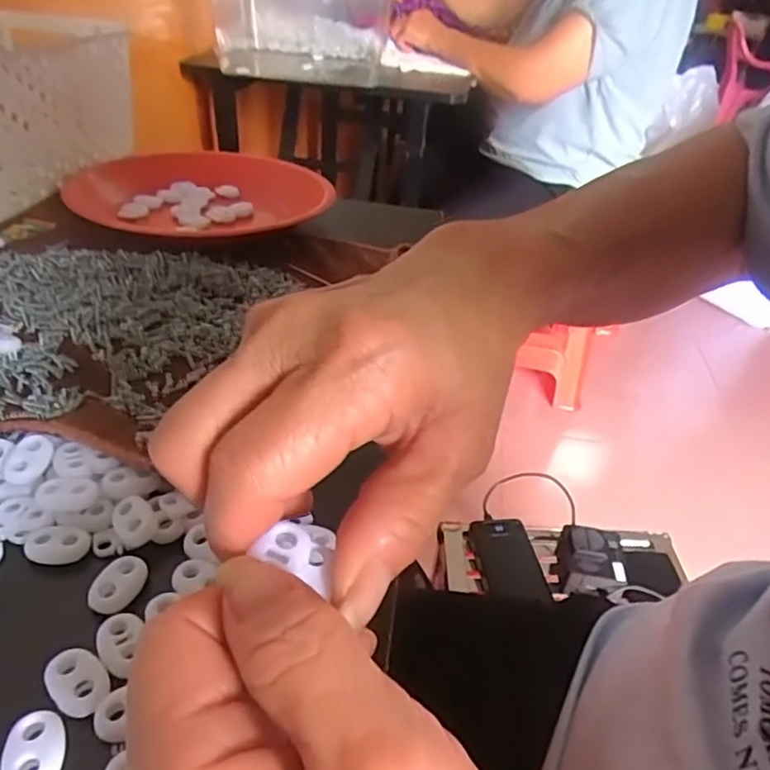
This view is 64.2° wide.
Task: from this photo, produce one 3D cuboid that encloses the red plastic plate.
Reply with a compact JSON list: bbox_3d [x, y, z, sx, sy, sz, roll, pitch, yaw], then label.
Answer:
[{"bbox_3d":[-0.146,-0.162,0.518,0.183,0.044,0.150,9,35,-15],"label":"red plastic plate"}]

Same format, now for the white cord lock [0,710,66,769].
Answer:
[{"bbox_3d":[-0.098,0.103,0.172,0.015,0.004,0.022,-9,38,-19],"label":"white cord lock"}]

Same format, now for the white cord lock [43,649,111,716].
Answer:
[{"bbox_3d":[-0.095,0.091,0.189,0.023,0.004,0.016,32,44,32],"label":"white cord lock"}]

